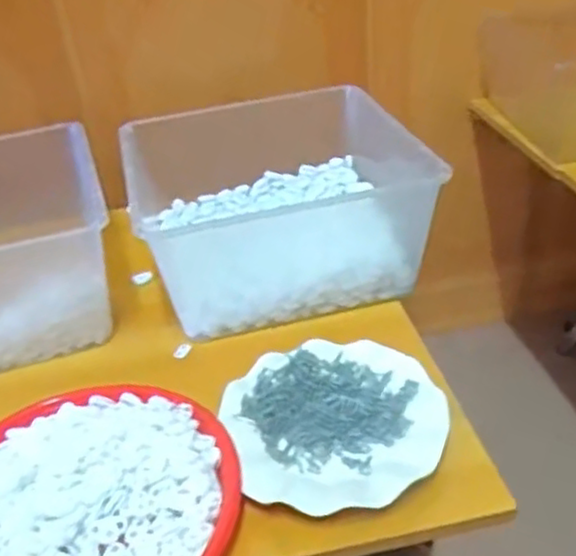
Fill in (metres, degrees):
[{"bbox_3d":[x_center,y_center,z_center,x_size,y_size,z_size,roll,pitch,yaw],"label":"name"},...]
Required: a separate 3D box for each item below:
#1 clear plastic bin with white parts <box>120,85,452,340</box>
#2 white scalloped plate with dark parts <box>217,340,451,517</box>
[{"bbox_3d":[-0.019,-0.095,0.779,0.291,0.122,0.298,-15,35,-12],"label":"clear plastic bin with white parts"},{"bbox_3d":[0.039,0.115,0.573,0.170,0.021,0.167,-4,34,3],"label":"white scalloped plate with dark parts"}]

